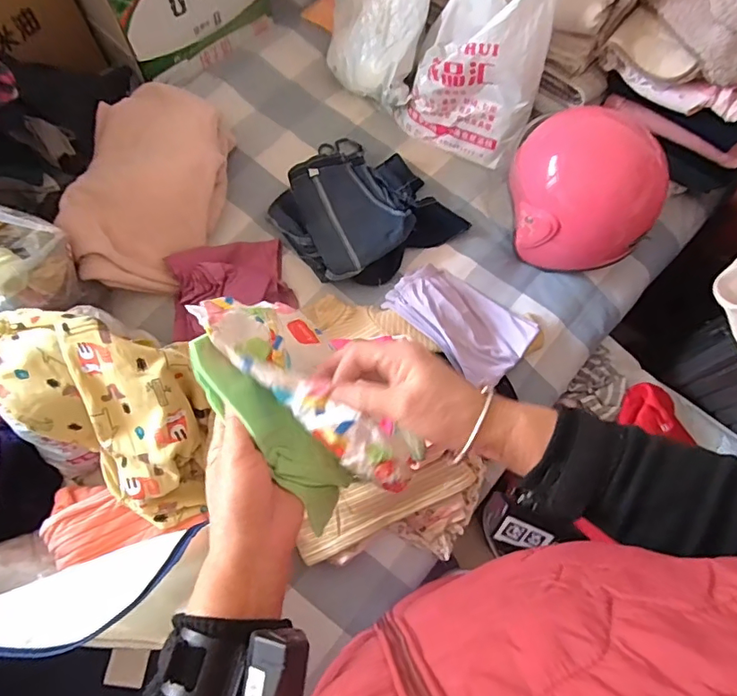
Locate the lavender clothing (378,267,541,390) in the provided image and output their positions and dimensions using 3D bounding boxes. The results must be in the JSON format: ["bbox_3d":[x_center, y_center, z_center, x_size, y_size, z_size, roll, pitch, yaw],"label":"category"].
[{"bbox_3d":[0.153,-0.044,0.863,0.240,0.070,0.168,38,73,13],"label":"lavender clothing"}]

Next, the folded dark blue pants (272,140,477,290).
[{"bbox_3d":[-0.022,-0.270,0.949,0.290,0.057,0.314,-35,73,-13],"label":"folded dark blue pants"}]

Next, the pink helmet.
[{"bbox_3d":[0.361,-0.272,0.862,0.214,0.176,0.204,0,69,-1],"label":"pink helmet"}]

